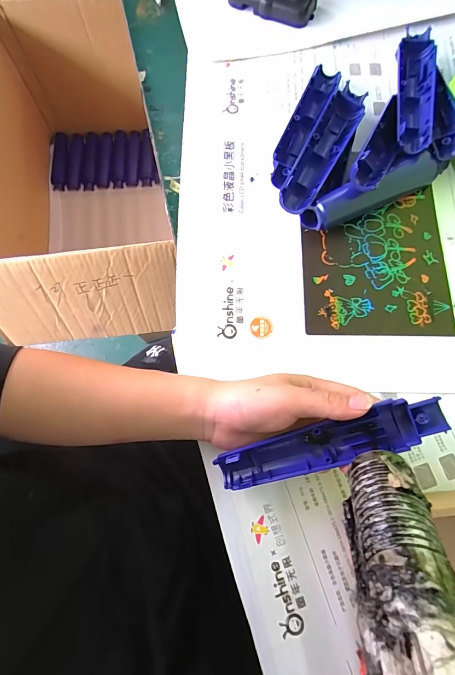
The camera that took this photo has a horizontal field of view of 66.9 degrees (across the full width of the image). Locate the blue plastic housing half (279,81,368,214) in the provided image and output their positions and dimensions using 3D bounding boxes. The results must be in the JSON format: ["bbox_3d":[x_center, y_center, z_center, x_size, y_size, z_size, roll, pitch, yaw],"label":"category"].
[{"bbox_3d":[0.100,-0.194,0.369,0.034,0.037,0.168,28,76,6],"label":"blue plastic housing half"}]

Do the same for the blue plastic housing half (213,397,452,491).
[{"bbox_3d":[0.073,0.083,0.262,0.166,0.026,0.034,-21,75,14],"label":"blue plastic housing half"}]

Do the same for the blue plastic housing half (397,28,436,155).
[{"bbox_3d":[0.208,-0.277,0.380,0.040,0.014,0.169,9,75,2],"label":"blue plastic housing half"}]

